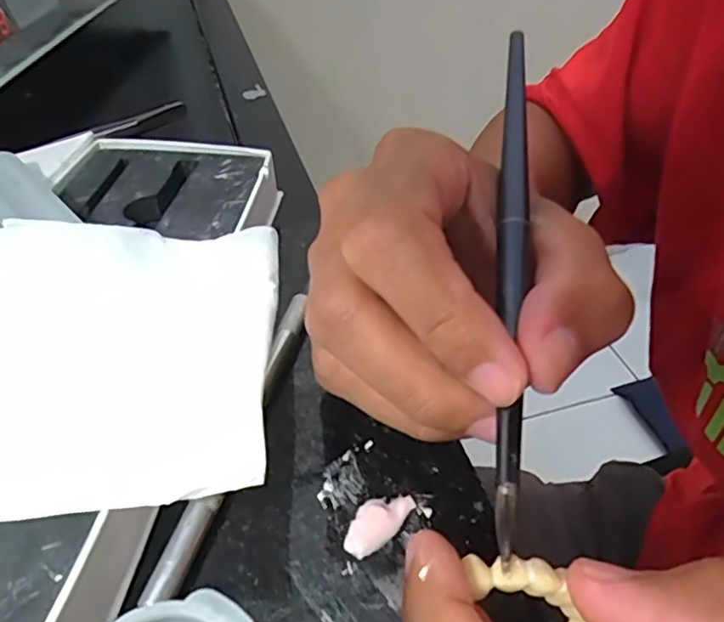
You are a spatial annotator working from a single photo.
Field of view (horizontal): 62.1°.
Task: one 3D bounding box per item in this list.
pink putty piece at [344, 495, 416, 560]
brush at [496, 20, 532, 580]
[{"bbox_3d":[0.004,0.057,0.166,0.012,0.004,0.022,26,48,25],"label":"pink putty piece"},{"bbox_3d":[0.040,-0.013,0.156,0.007,0.006,0.147,7,58,7],"label":"brush"}]

